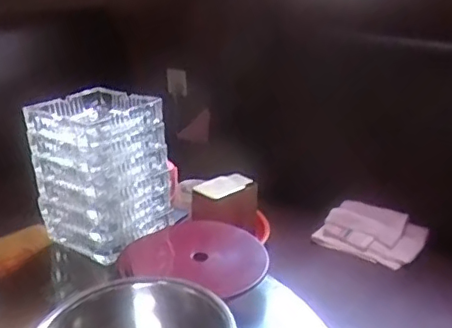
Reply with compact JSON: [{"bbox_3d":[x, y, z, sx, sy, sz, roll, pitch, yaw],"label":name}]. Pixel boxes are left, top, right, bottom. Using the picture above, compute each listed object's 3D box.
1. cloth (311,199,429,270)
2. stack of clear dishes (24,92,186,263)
[{"bbox_3d":[0.328,0.145,1.318,0.222,0.088,0.135,14,26,35],"label":"cloth"},{"bbox_3d":[-0.195,0.005,0.902,0.170,0.199,0.157,12,25,31],"label":"stack of clear dishes"}]

